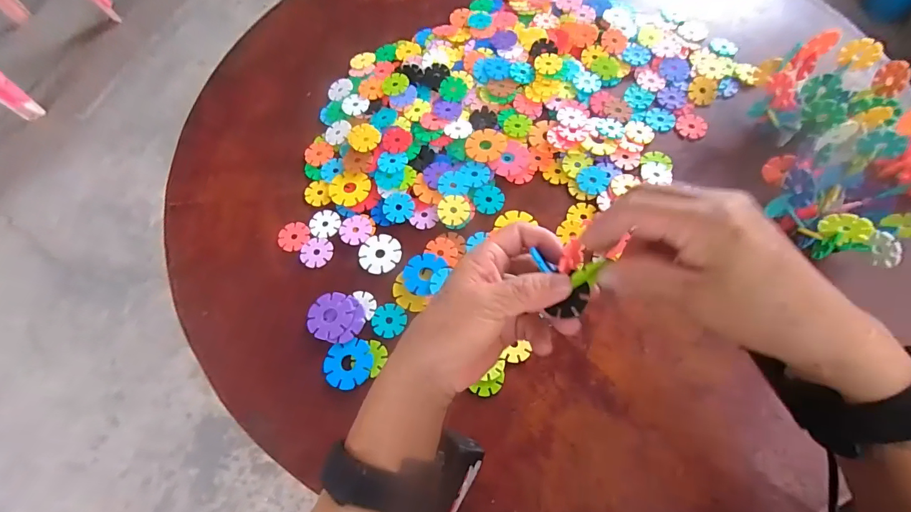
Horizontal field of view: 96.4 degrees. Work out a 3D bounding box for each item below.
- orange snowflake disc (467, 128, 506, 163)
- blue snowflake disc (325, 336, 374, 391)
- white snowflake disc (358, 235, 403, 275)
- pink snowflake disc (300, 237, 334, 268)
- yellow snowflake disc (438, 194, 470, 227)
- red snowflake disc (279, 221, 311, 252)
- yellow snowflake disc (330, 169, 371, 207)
[{"bbox_3d":[0.033,-0.119,0.438,0.043,0.004,0.042,-1,66,3],"label":"orange snowflake disc"},{"bbox_3d":[-0.093,0.093,0.354,0.042,0.004,0.039,-1,66,3],"label":"blue snowflake disc"},{"bbox_3d":[-0.074,-0.002,0.404,0.040,0.004,0.041,-1,66,3],"label":"white snowflake disc"},{"bbox_3d":[-0.139,-0.003,0.408,0.031,0.004,0.032,-1,66,3],"label":"pink snowflake disc"},{"bbox_3d":[-0.002,-0.046,0.413,0.032,0.004,0.033,1,75,-6],"label":"yellow snowflake disc"},{"bbox_3d":[-0.165,-0.020,0.416,0.030,0.004,0.033,-1,66,3],"label":"red snowflake disc"},{"bbox_3d":[-0.113,-0.072,0.432,0.043,0.005,0.040,-1,66,3],"label":"yellow snowflake disc"}]

